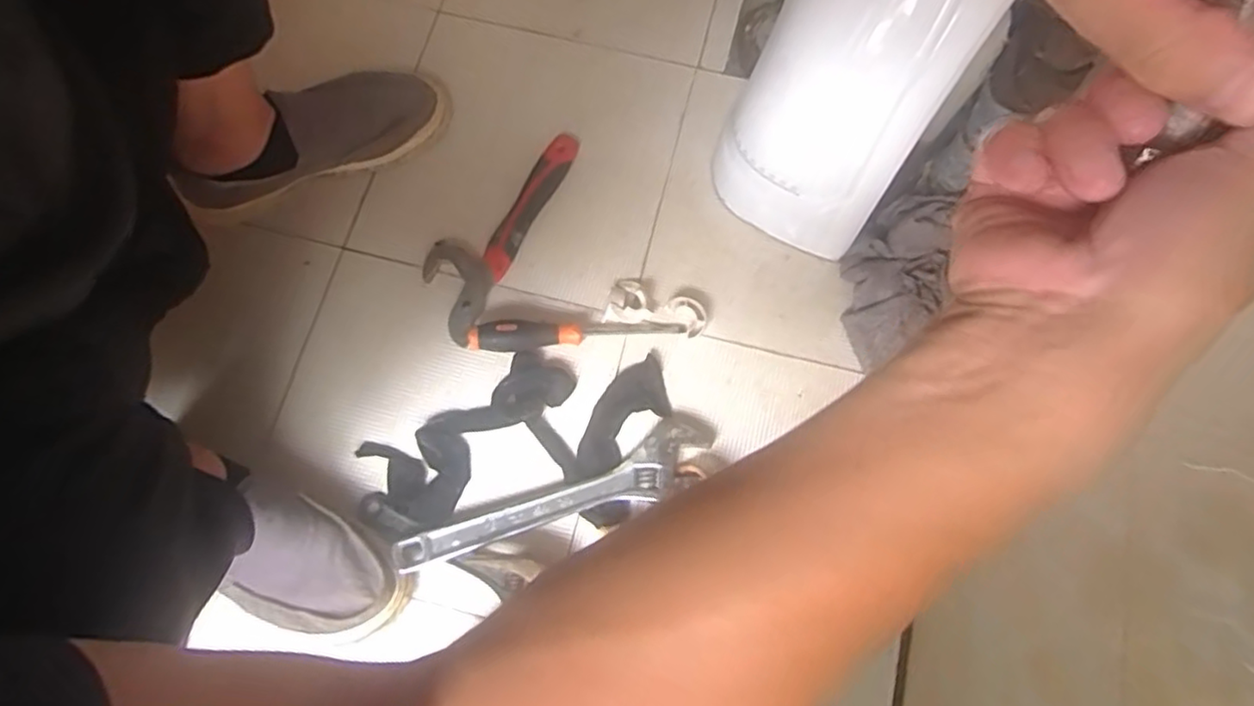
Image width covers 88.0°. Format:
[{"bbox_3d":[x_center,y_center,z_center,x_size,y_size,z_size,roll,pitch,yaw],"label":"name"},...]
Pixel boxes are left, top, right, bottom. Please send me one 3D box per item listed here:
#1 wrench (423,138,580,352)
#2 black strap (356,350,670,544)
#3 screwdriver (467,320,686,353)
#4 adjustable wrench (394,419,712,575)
[{"bbox_3d":[-0.137,-0.130,0.656,0.082,0.020,0.240,26,76,8],"label":"wrench"},{"bbox_3d":[-0.100,0.081,0.598,0.271,0.020,0.156,-4,74,0],"label":"black strap"},{"bbox_3d":[-0.049,-0.021,0.619,0.202,0.032,0.027,-6,74,-1],"label":"screwdriver"},{"bbox_3d":[-0.063,0.133,0.582,0.283,0.021,0.054,-20,74,-5],"label":"adjustable wrench"}]

